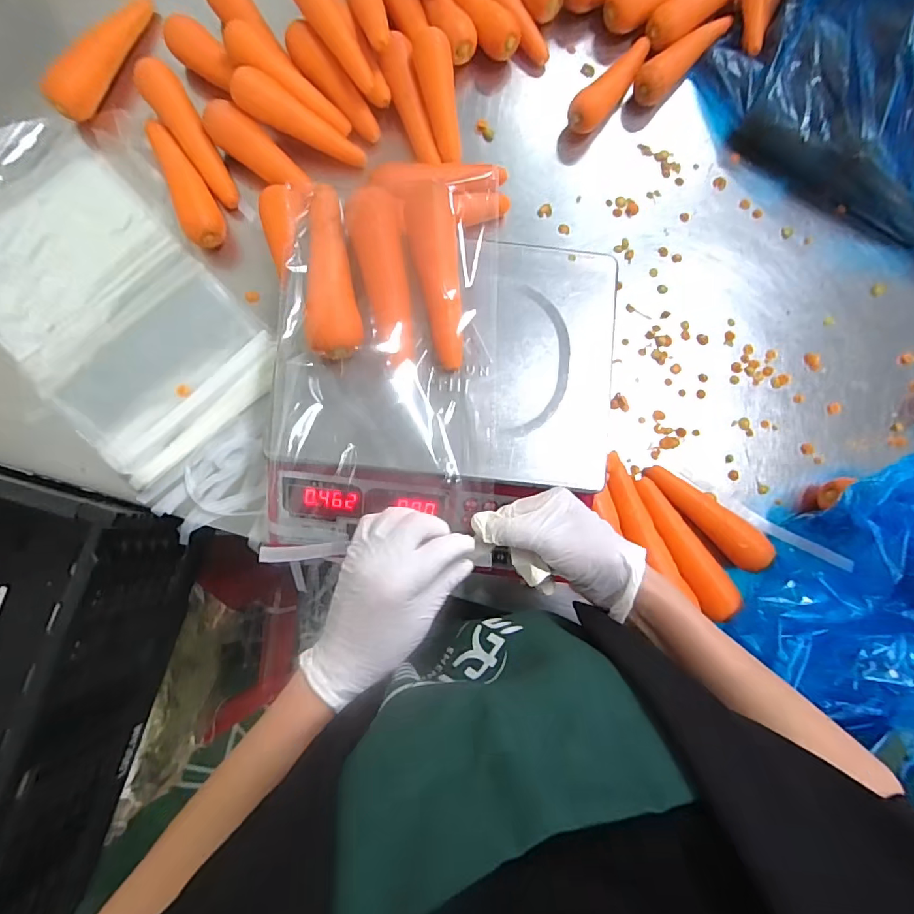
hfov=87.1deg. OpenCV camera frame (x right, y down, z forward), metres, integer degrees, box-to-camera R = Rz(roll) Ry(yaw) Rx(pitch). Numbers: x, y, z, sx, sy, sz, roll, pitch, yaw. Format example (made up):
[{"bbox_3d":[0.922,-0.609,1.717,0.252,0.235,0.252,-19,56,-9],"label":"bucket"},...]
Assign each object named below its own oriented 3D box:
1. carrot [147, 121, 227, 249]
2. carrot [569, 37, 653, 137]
[{"bbox_3d":[-0.296,-0.296,0.522,0.041,0.029,0.159,-28,84,-6],"label":"carrot"},{"bbox_3d":[0.184,-0.443,0.573,0.037,0.045,0.147,35,82,3],"label":"carrot"}]

